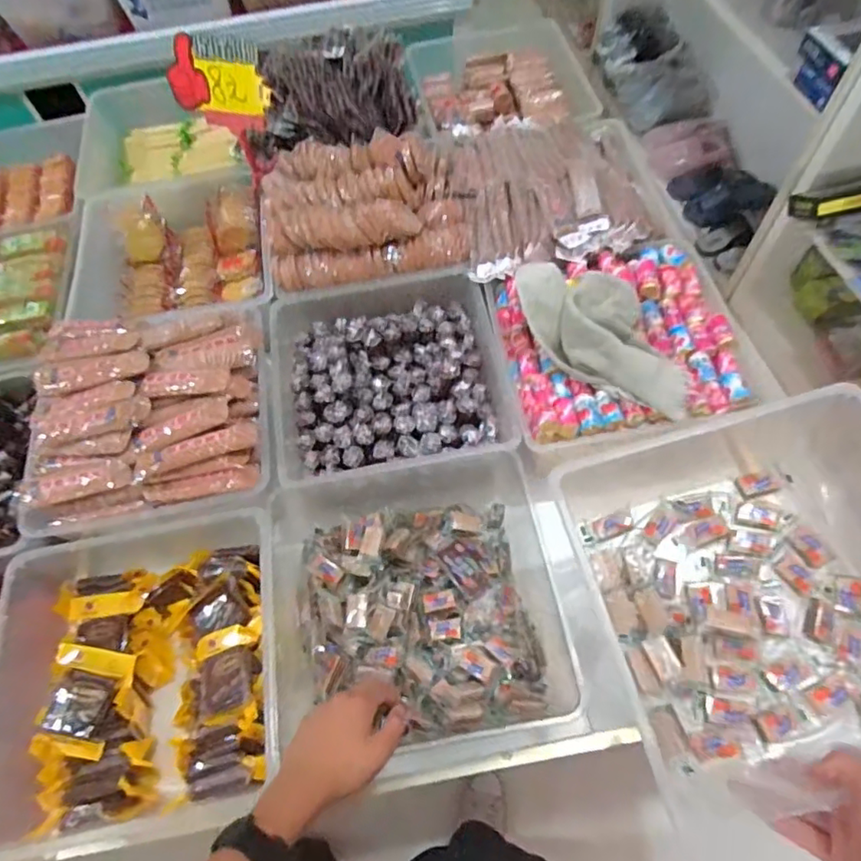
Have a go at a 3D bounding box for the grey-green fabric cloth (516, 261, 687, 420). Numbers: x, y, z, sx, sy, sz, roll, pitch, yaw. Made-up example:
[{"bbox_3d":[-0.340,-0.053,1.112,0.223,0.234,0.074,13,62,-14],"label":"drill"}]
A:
[{"bbox_3d":[0.211,-0.119,0.680,0.247,0.062,0.113,40,71,22],"label":"grey-green fabric cloth"}]

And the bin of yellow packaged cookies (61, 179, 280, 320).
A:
[{"bbox_3d":[-0.394,-0.268,0.892,0.290,0.113,0.275,-9,61,-1],"label":"bin of yellow packaged cookies"}]

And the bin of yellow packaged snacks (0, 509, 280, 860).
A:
[{"bbox_3d":[-0.312,0.264,0.658,0.300,0.135,0.313,-11,61,-2],"label":"bin of yellow packaged snacks"}]

